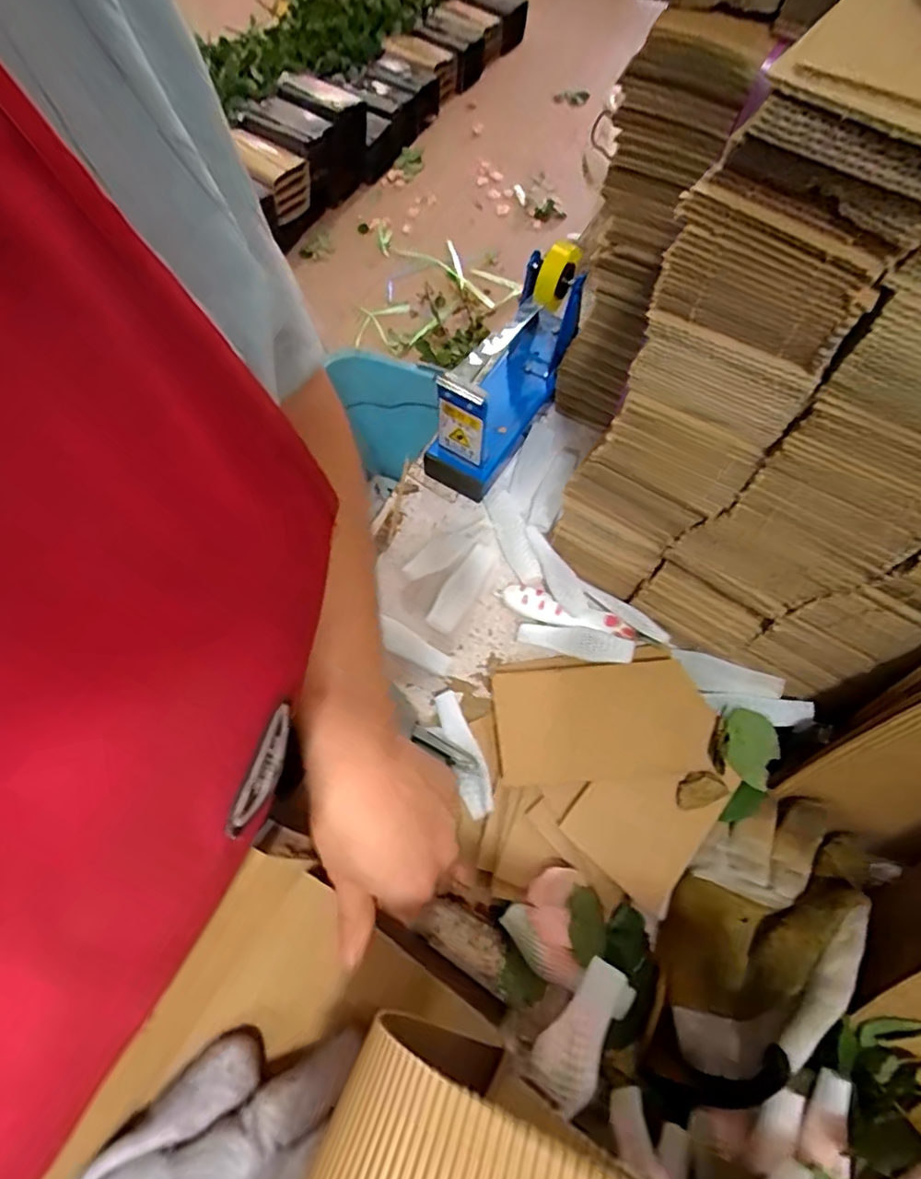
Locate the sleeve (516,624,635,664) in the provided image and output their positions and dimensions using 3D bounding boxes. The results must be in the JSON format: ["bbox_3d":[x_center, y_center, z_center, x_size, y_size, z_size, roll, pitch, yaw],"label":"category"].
[{"bbox_3d":[0.088,0.042,0.474,0.090,0.006,0.027,10,65,28],"label":"sleeve"}]

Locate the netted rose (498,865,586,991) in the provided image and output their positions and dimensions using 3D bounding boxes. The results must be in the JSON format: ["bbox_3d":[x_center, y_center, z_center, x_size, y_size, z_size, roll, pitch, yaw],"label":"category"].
[{"bbox_3d":[0.062,0.213,0.388,0.054,0.026,0.059,41,73,17],"label":"netted rose"}]

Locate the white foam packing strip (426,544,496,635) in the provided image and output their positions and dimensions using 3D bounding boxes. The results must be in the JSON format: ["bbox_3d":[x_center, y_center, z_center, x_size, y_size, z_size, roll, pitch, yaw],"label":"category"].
[{"bbox_3d":[0.001,-0.001,0.510,0.026,0.015,0.085,29,70,13],"label":"white foam packing strip"}]

